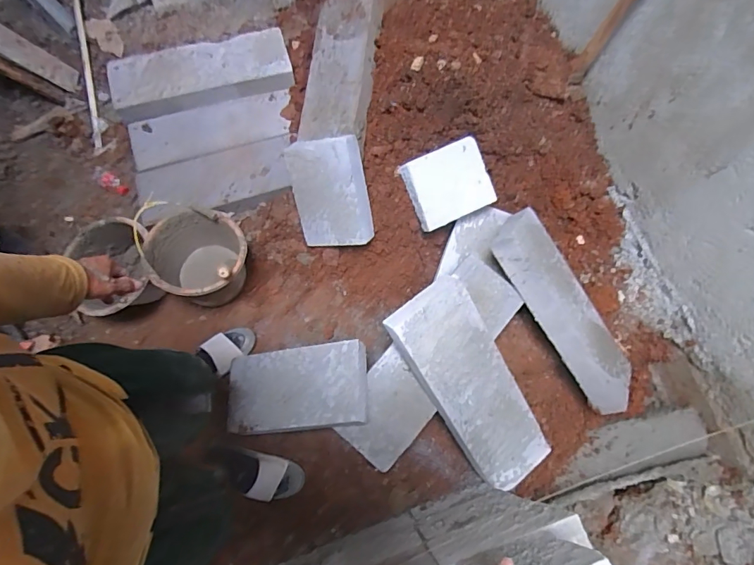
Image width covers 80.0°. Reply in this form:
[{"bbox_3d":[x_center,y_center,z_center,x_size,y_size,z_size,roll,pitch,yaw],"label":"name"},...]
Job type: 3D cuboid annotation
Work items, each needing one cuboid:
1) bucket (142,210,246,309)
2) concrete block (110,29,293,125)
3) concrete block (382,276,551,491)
[{"bbox_3d":[-0.503,-0.060,1.299,0.258,0.212,0.282,1,71,-2],"label":"bucket"},{"bbox_3d":[-0.601,-0.716,1.543,0.599,0.090,0.225,-15,72,-7],"label":"concrete block"},{"bbox_3d":[0.241,0.272,1.141,0.213,0.075,0.590,-35,109,-11],"label":"concrete block"}]

